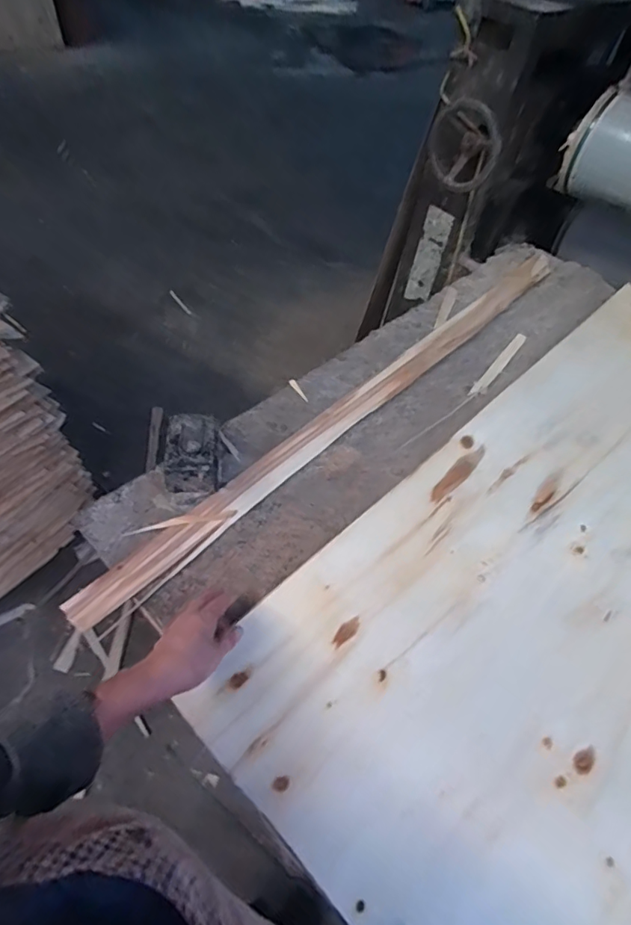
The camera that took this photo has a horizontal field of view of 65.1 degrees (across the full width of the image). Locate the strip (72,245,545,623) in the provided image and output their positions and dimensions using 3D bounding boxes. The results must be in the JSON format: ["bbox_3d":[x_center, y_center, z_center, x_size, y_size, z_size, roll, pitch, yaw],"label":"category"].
[{"bbox_3d":[0.104,-0.132,0.875,0.059,0.008,1.168,39,61,22],"label":"strip"}]

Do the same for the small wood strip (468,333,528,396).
[{"bbox_3d":[0.358,-0.192,0.959,0.023,0.010,0.232,33,59,19],"label":"small wood strip"}]

